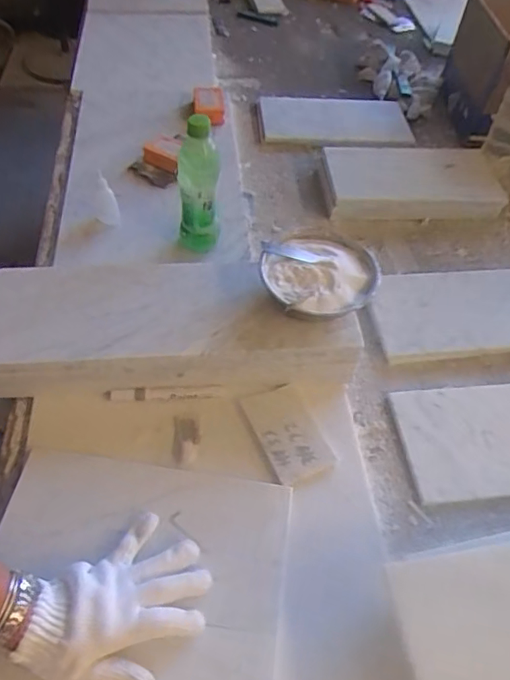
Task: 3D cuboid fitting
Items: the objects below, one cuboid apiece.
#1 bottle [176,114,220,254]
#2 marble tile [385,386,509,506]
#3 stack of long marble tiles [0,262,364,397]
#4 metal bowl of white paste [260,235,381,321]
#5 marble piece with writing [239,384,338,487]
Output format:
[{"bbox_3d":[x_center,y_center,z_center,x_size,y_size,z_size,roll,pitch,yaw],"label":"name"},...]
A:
[{"bbox_3d":[-0.081,-0.214,0.761,0.058,0.218,0.049,0,55,-5],"label":"bottle"},{"bbox_3d":[0.332,0.123,0.676,0.299,0.018,0.147,-3,55,-7],"label":"marble tile"},{"bbox_3d":[-0.104,-0.019,0.691,0.451,0.086,0.158,0,55,-5],"label":"stack of long marble tiles"},{"bbox_3d":[0.078,-0.078,0.671,0.142,0.039,0.135,2,54,-3],"label":"metal bowl of white paste"},{"bbox_3d":[0.041,0.112,0.652,0.078,0.009,0.120,-20,59,-18],"label":"marble piece with writing"}]

